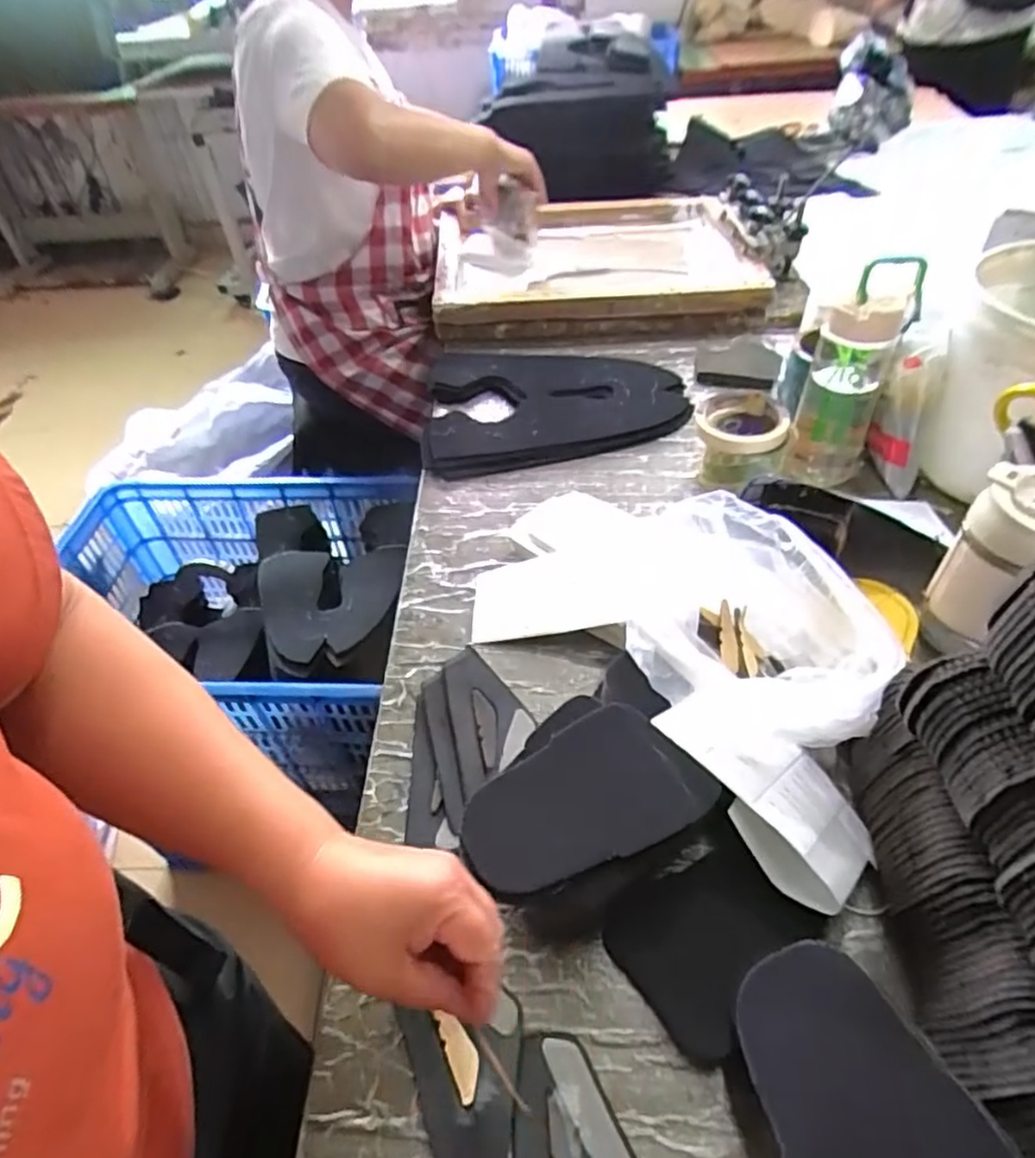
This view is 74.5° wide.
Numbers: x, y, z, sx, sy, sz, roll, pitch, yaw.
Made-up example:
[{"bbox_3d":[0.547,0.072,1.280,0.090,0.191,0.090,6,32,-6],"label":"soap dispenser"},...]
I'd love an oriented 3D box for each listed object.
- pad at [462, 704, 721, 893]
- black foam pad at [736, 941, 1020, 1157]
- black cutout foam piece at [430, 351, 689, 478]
[{"bbox_3d":[0.043,0.141,0.433,0.152,0.014,0.090,-25,52,-21],"label":"pad"},{"bbox_3d":[0.167,0.255,0.333,0.092,0.006,0.138,-30,38,4],"label":"black foam pad"},{"bbox_3d":[0.045,-0.227,0.865,0.321,0.024,0.237,-8,47,-4],"label":"black cutout foam piece"}]

